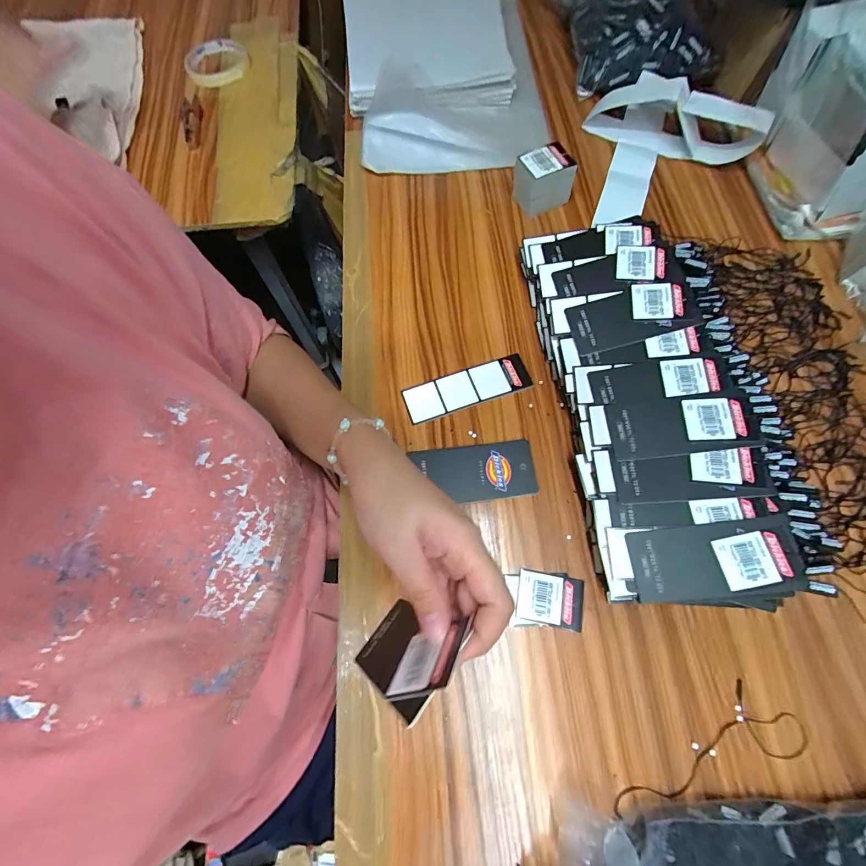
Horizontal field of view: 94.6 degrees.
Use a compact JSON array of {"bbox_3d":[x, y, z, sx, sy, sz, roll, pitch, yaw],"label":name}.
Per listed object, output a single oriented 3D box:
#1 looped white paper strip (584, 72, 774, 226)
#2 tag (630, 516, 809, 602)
[{"bbox_3d":[0.283,-0.366,0.470,0.186,0.050,0.086,40,74,16],"label":"looped white paper strip"},{"bbox_3d":[0.198,0.091,0.283,0.108,0.004,0.049,-8,73,9],"label":"tag"}]

